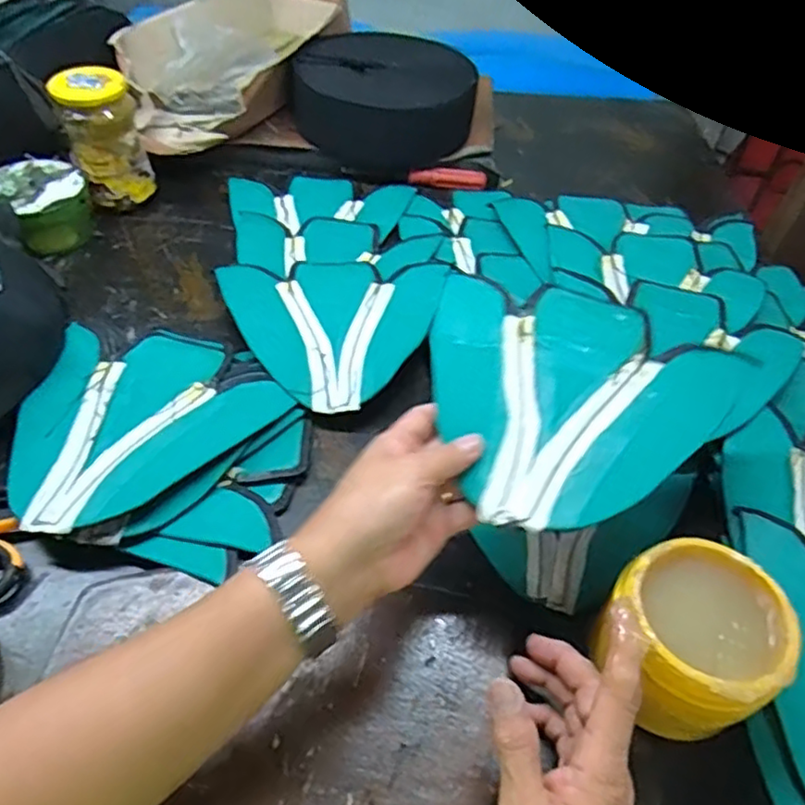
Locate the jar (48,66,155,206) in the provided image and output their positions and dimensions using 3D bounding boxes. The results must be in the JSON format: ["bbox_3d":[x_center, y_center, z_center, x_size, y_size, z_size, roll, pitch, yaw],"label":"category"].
[{"bbox_3d":[-0.311,-0.276,0.680,0.074,0.123,0.066,-17,52,-18],"label":"jar"}]

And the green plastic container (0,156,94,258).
[{"bbox_3d":[-0.380,-0.203,0.683,0.089,0.066,0.097,27,53,19],"label":"green plastic container"}]

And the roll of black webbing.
[{"bbox_3d":[-0.023,-0.357,0.784,0.212,0.104,0.175,4,49,0],"label":"roll of black webbing"}]

